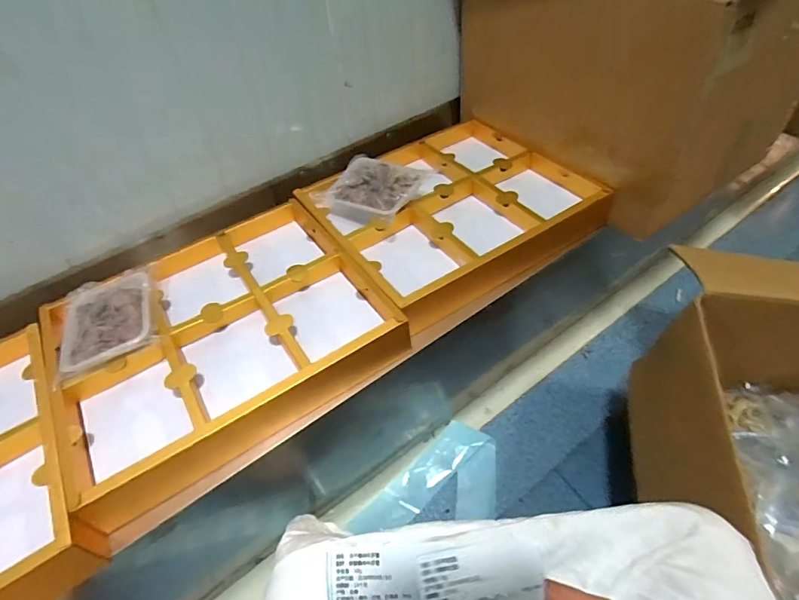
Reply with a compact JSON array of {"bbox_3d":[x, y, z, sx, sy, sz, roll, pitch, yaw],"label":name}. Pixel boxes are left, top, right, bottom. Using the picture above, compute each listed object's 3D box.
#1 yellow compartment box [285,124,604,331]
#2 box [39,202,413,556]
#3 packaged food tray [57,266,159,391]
[{"bbox_3d":[0.085,-0.182,0.883,0.455,0.065,0.398,-29,52,-19],"label":"yellow compartment box"},{"bbox_3d":[-0.280,0.063,0.726,0.473,0.102,0.377,-31,53,-20],"label":"box"},{"bbox_3d":[-0.440,0.022,0.693,0.138,0.031,0.185,-21,50,-12],"label":"packaged food tray"}]

